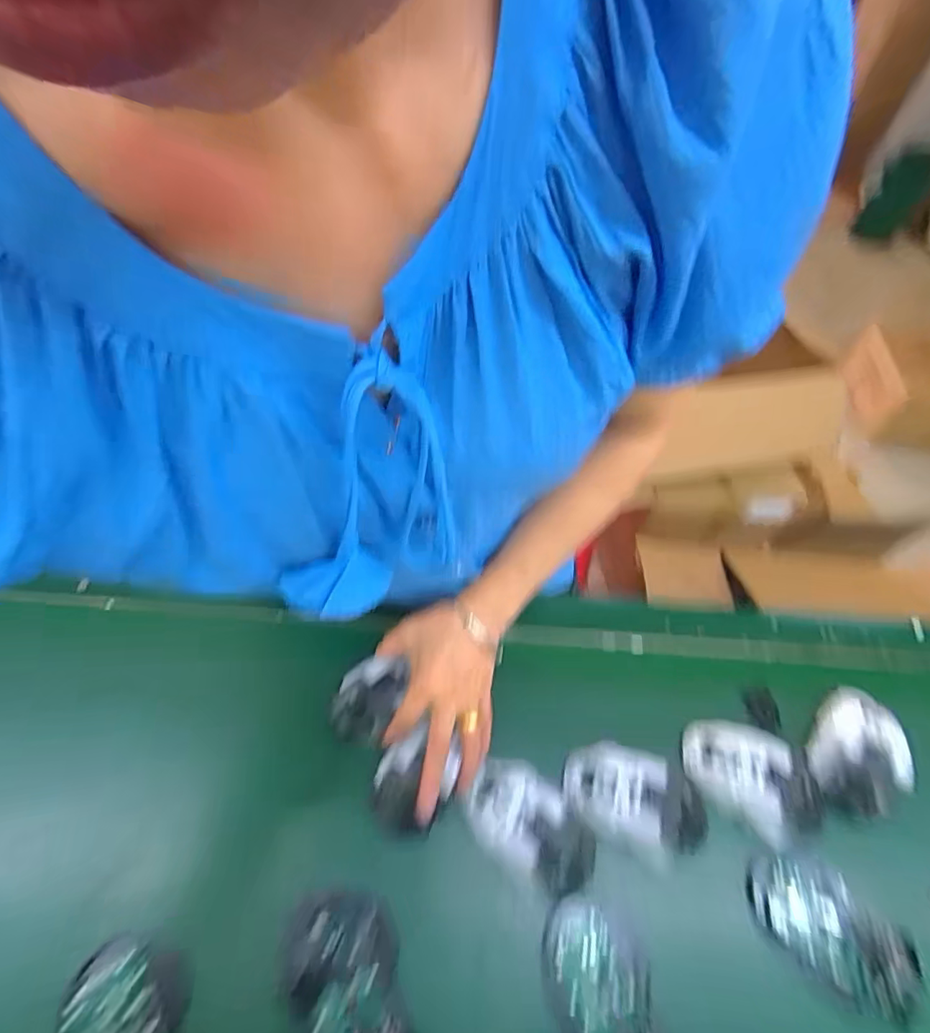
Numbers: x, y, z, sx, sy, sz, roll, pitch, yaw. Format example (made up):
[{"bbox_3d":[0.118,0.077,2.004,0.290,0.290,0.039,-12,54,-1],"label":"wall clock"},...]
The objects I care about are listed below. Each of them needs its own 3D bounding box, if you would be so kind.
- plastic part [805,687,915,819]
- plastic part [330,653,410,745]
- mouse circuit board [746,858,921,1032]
[{"bbox_3d":[0.356,0.213,0.472,0.067,0.031,0.119,22,52,15],"label":"plastic part"},{"bbox_3d":[-0.088,0.163,0.461,0.055,0.018,0.071,11,62,21],"label":"plastic part"},{"bbox_3d":[0.277,0.313,0.396,0.113,0.017,0.069,35,56,24],"label":"mouse circuit board"}]

